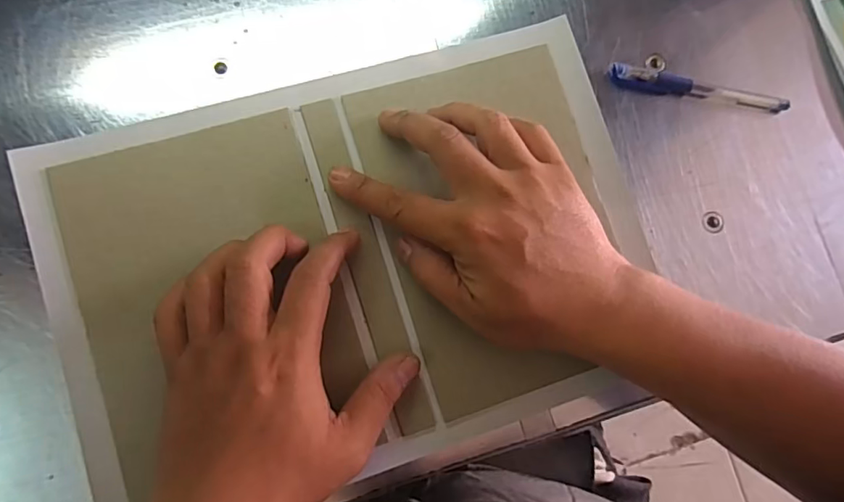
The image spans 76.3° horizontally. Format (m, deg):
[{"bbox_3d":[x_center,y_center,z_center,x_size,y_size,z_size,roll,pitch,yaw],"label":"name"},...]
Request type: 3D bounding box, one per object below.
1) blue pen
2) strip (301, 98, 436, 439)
[{"bbox_3d":[0.222,-0.128,0.428,0.149,0.013,0.017,10,82,-5],"label":"blue pen"},{"bbox_3d":[-0.034,0.007,0.326,0.022,0.004,0.207,-17,84,-8],"label":"strip"}]

